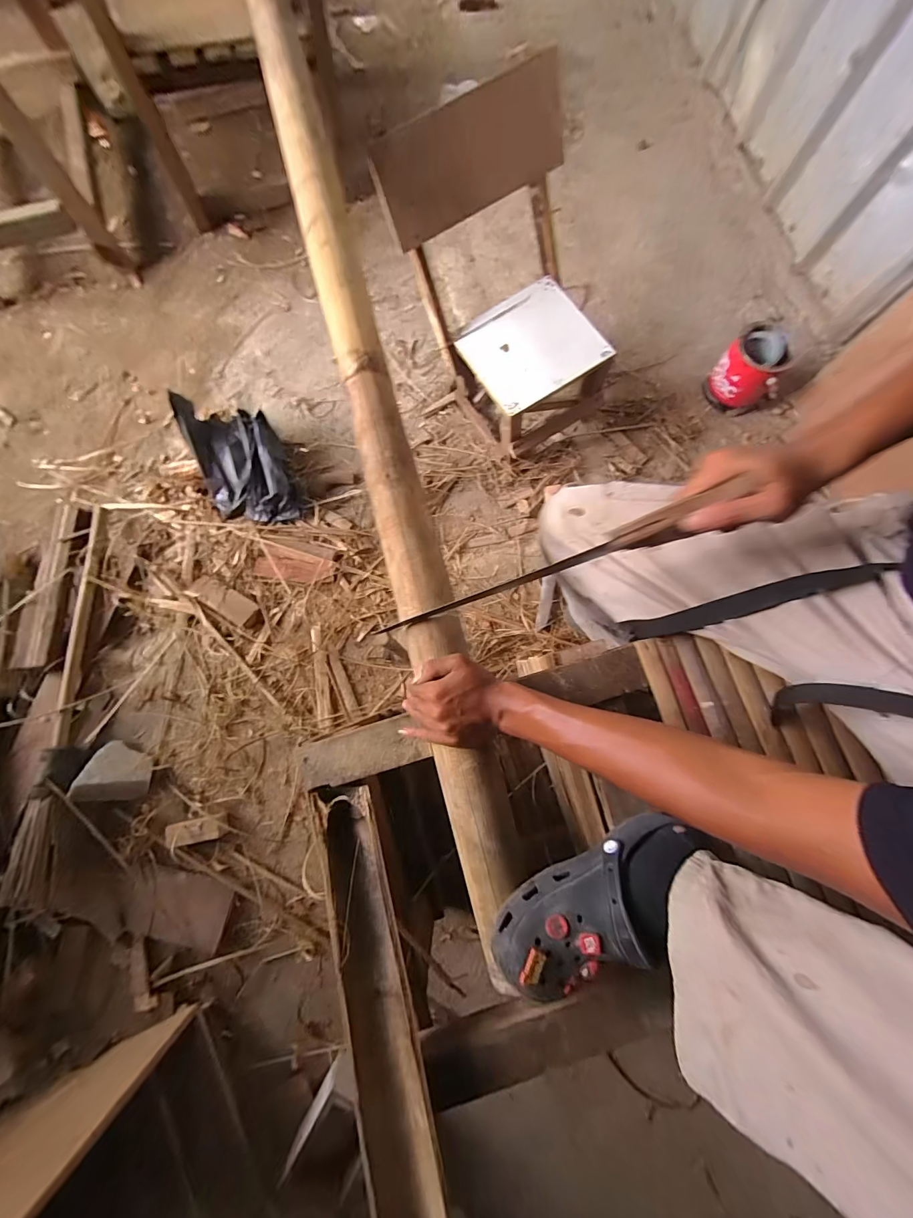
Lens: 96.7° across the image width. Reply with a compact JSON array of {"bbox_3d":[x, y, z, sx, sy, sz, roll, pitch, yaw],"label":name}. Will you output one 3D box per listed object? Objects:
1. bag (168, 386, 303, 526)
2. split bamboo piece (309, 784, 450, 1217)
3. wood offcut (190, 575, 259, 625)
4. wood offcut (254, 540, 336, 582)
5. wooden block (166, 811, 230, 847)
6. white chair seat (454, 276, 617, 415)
[{"bbox_3d":[-0.558,-0.382,1.056,0.226,0.120,0.351,-21,80,-4],"label":"bag"},{"bbox_3d":[-0.092,0.426,0.451,0.080,0.067,0.431,-14,79,-3],"label":"split bamboo piece"},{"bbox_3d":[-0.576,-0.023,1.007,0.167,0.018,0.065,29,81,6],"label":"wood offcut"},{"bbox_3d":[-0.408,-0.122,1.028,0.194,0.017,0.101,4,79,1],"label":"wood offcut"},{"bbox_3d":[-0.564,0.483,0.889,0.121,0.033,0.047,-5,78,-14],"label":"wooden block"},{"bbox_3d":[0.179,-0.634,0.970,0.299,0.032,0.270,-30,80,-6],"label":"white chair seat"}]

